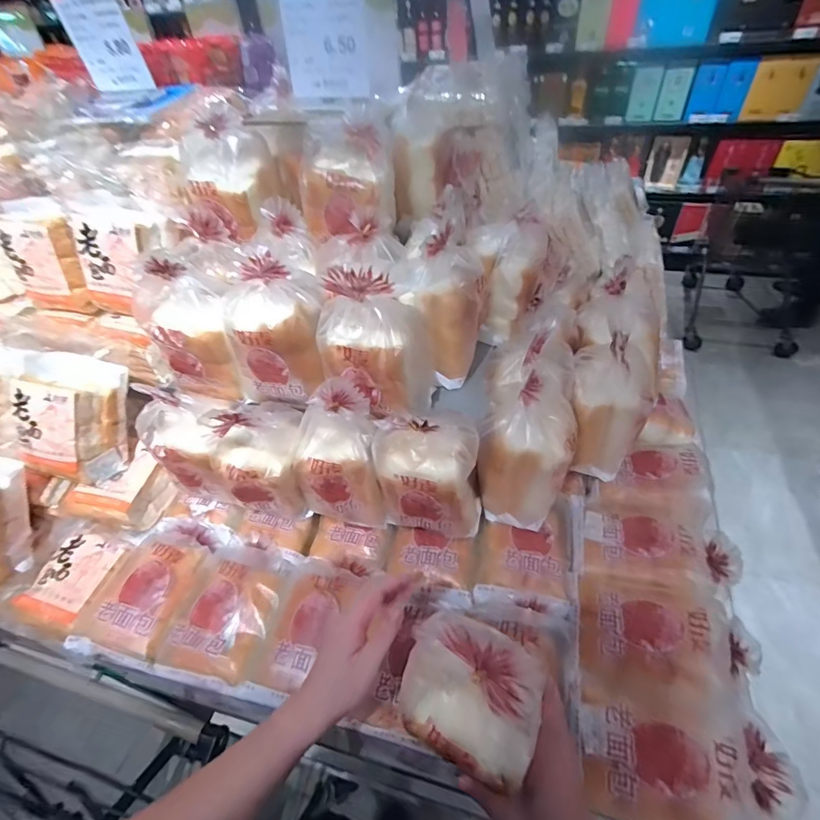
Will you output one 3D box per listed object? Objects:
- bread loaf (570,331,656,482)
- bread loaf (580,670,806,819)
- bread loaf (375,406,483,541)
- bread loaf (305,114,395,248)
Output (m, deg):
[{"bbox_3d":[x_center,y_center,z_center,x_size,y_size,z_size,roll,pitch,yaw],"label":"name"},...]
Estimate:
[{"bbox_3d":[0.321,-0.017,0.718,0.114,0.238,0.139,13,48,18],"label":"bread loaf"},{"bbox_3d":[0.310,0.393,0.495,0.215,0.082,0.135,9,47,14],"label":"bread loaf"},{"bbox_3d":[0.027,0.100,0.631,0.145,0.215,0.079,-1,45,4],"label":"bread loaf"},{"bbox_3d":[-0.091,-0.343,0.667,0.131,0.140,0.093,24,52,26],"label":"bread loaf"}]

